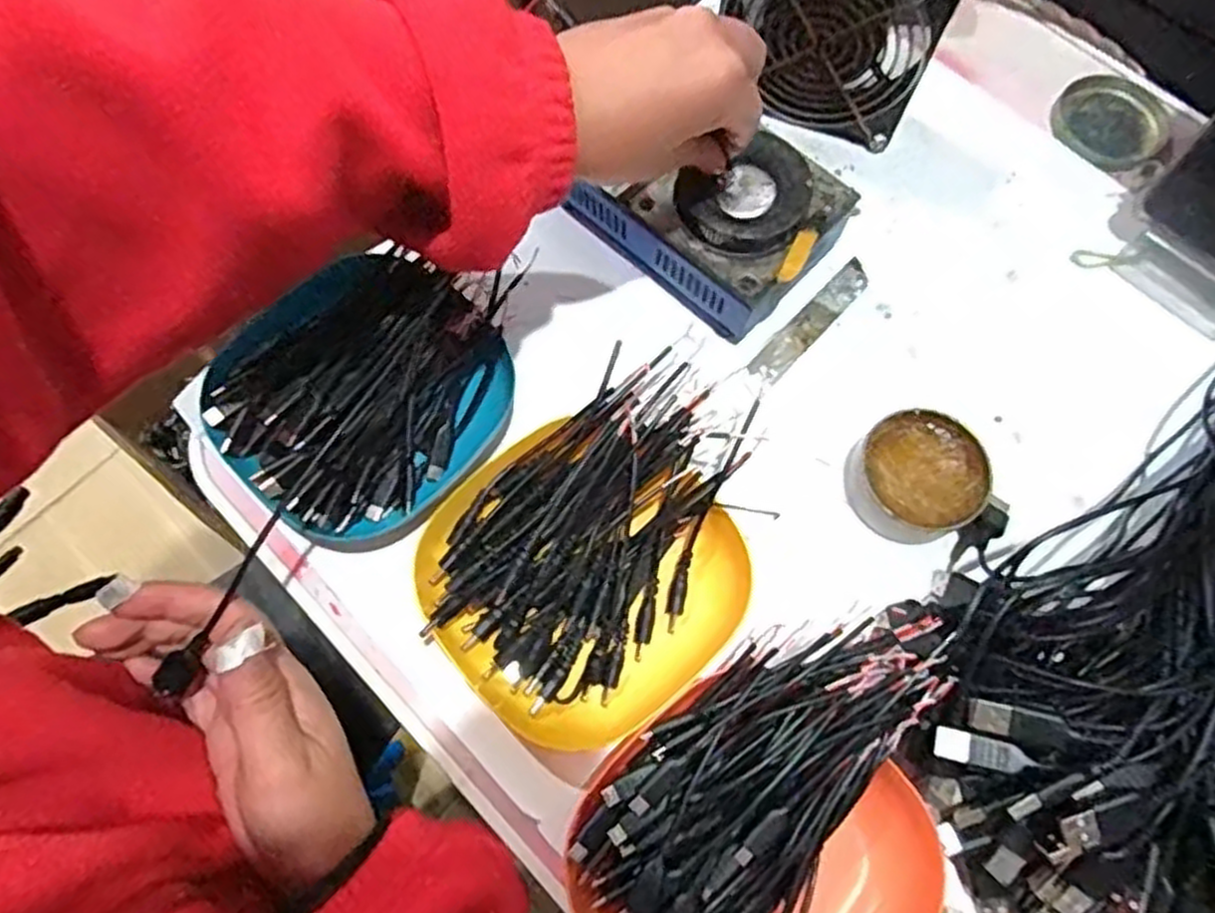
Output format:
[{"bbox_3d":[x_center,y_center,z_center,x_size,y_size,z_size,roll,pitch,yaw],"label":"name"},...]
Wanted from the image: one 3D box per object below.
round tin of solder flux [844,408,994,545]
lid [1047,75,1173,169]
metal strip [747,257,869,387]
[{"bbox_3d":[0.158,0.010,0.398,0.062,0.025,0.061,0,71,1],"label":"round tin of solder flux"},{"bbox_3d":[0.319,-0.212,0.493,0.064,0.007,0.066,0,71,1],"label":"lid"},{"bbox_3d":[0.117,-0.077,0.440,0.018,0.004,0.096,42,77,14],"label":"metal strip"}]

